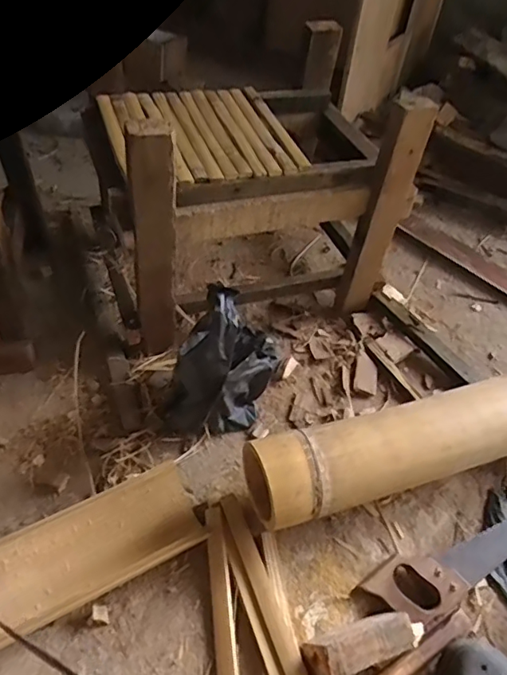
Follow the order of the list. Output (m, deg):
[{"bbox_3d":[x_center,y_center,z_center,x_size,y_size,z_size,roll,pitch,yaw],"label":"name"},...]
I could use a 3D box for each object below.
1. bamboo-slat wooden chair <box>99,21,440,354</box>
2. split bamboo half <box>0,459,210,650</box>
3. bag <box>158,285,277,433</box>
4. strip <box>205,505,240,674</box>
[{"bbox_3d":[-0.006,-0.266,0.935,0.451,0.364,0.328,-12,49,-17],"label":"bamboo-slat wooden chair"},{"bbox_3d":[-0.207,0.273,0.696,0.280,0.046,0.124,-22,53,-25],"label":"split bamboo half"},{"bbox_3d":[-0.037,0.033,0.795,0.121,0.259,0.175,19,48,11],"label":"bag"},{"bbox_3d":[-0.038,0.348,0.666,0.026,0.011,0.274,-3,47,-10],"label":"strip"}]

